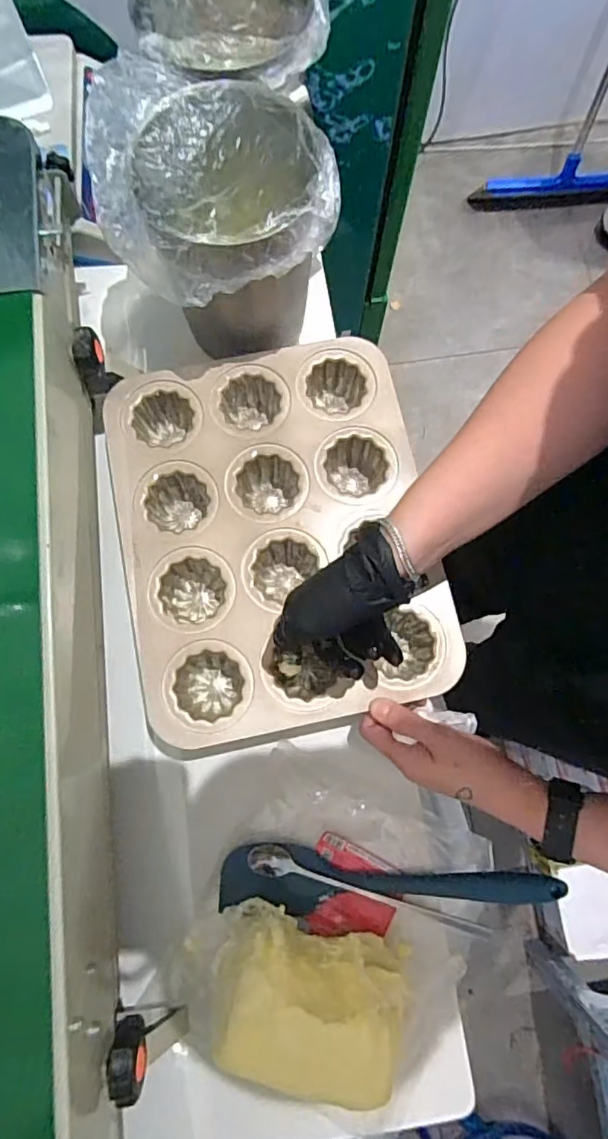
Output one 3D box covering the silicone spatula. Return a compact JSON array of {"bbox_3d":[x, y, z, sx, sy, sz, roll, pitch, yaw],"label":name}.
[{"bbox_3d":[0.070,0.253,0.443,0.270,0.027,0.048,4,77,1],"label":"silicone spatula"}]

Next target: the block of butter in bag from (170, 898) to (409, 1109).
[{"bbox_3d":[-0.013,0.313,0.413,0.171,0.074,0.109,10,77,2],"label":"block of butter in bag"}]

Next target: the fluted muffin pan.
[{"bbox_3d":[-0.027,-0.029,0.486,0.253,0.057,0.320,-13,78,-3],"label":"fluted muffin pan"}]

